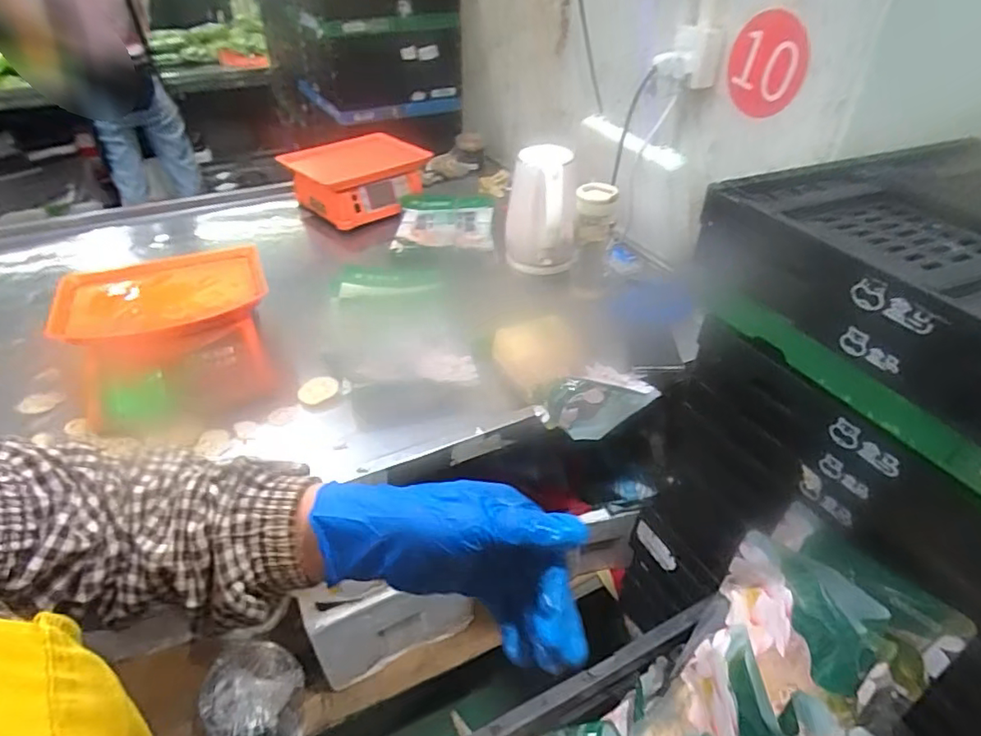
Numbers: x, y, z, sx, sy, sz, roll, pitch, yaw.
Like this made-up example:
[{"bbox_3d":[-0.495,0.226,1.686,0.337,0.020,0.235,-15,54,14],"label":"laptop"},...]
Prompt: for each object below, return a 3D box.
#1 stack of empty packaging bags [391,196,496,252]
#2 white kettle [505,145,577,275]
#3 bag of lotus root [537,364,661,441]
[{"bbox_3d":[-0.107,-0.328,1.328,0.225,0.055,0.285,3,34,-1],"label":"stack of empty packaging bags"},{"bbox_3d":[0.101,-0.315,1.126,0.133,0.200,0.167,3,34,0],"label":"white kettle"},{"bbox_3d":[0.136,0.039,0.767,0.161,0.078,0.078,-12,37,-22],"label":"bag of lotus root"}]

